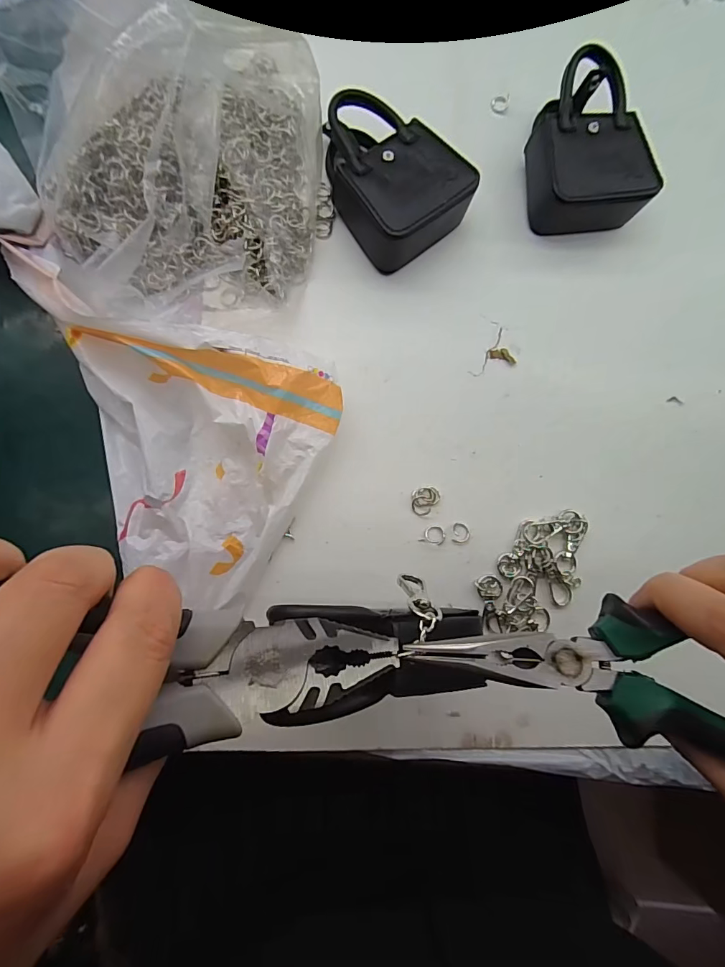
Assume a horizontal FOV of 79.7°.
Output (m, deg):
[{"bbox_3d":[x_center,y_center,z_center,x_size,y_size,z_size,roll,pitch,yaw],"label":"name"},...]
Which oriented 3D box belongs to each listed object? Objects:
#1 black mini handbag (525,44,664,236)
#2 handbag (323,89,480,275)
[{"bbox_3d":[0.151,-0.220,0.294,0.074,0.043,0.107,-3,83,-6],"label":"black mini handbag"},{"bbox_3d":[0.015,-0.196,0.280,0.077,0.037,0.100,-38,88,-9],"label":"handbag"}]

